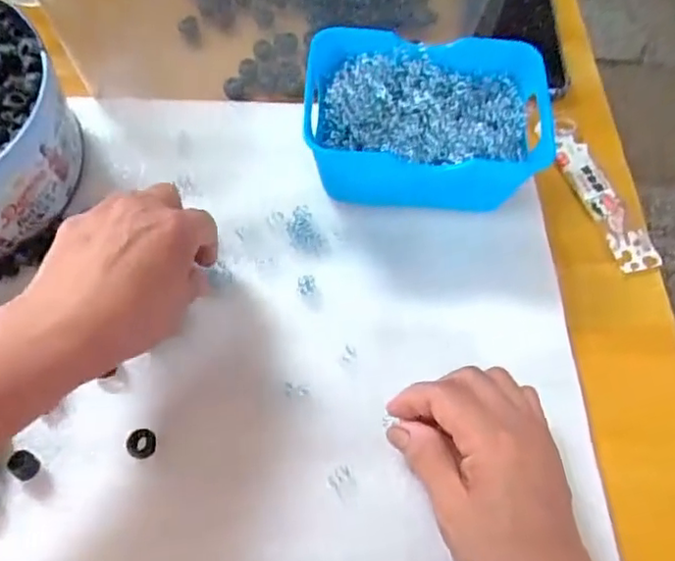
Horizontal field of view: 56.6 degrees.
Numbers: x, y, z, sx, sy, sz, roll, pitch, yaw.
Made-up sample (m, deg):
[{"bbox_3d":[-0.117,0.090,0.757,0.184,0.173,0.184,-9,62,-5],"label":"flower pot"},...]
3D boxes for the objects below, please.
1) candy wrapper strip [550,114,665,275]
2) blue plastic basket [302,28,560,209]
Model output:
[{"bbox_3d":[0.184,-0.065,0.447,0.027,0.010,0.132,-16,64,-12],"label":"candy wrapper strip"},{"bbox_3d":[0.055,-0.097,0.414,0.149,0.067,0.109,4,62,-1],"label":"blue plastic basket"}]

